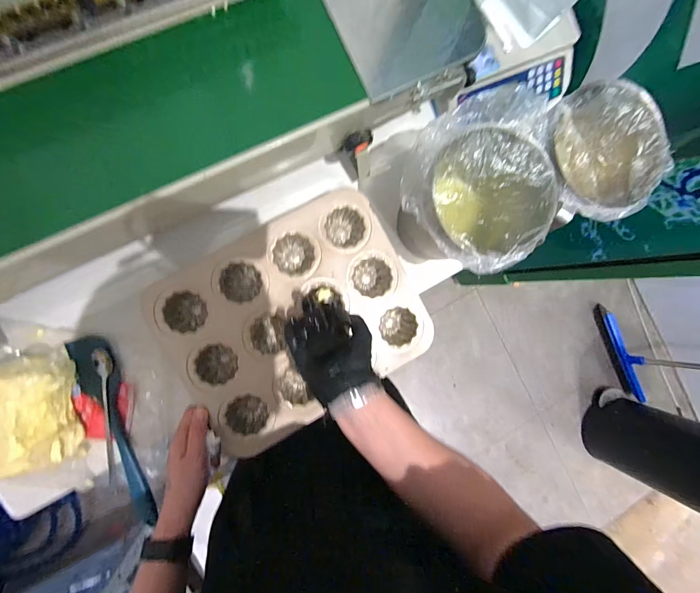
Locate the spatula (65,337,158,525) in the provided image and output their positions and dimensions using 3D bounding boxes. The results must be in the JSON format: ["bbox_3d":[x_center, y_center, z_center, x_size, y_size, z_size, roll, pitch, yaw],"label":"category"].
[{"bbox_3d":[-0.317,0.184,0.453,0.051,0.021,0.264,-14,93,-8],"label":"spatula"}]

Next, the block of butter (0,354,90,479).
[{"bbox_3d":[-0.393,0.142,0.418,0.095,0.067,0.137,-4,91,-9],"label":"block of butter"}]

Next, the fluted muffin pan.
[{"bbox_3d":[-0.072,0.030,0.474,0.321,0.052,0.250,-30,95,-7],"label":"fluted muffin pan"}]

